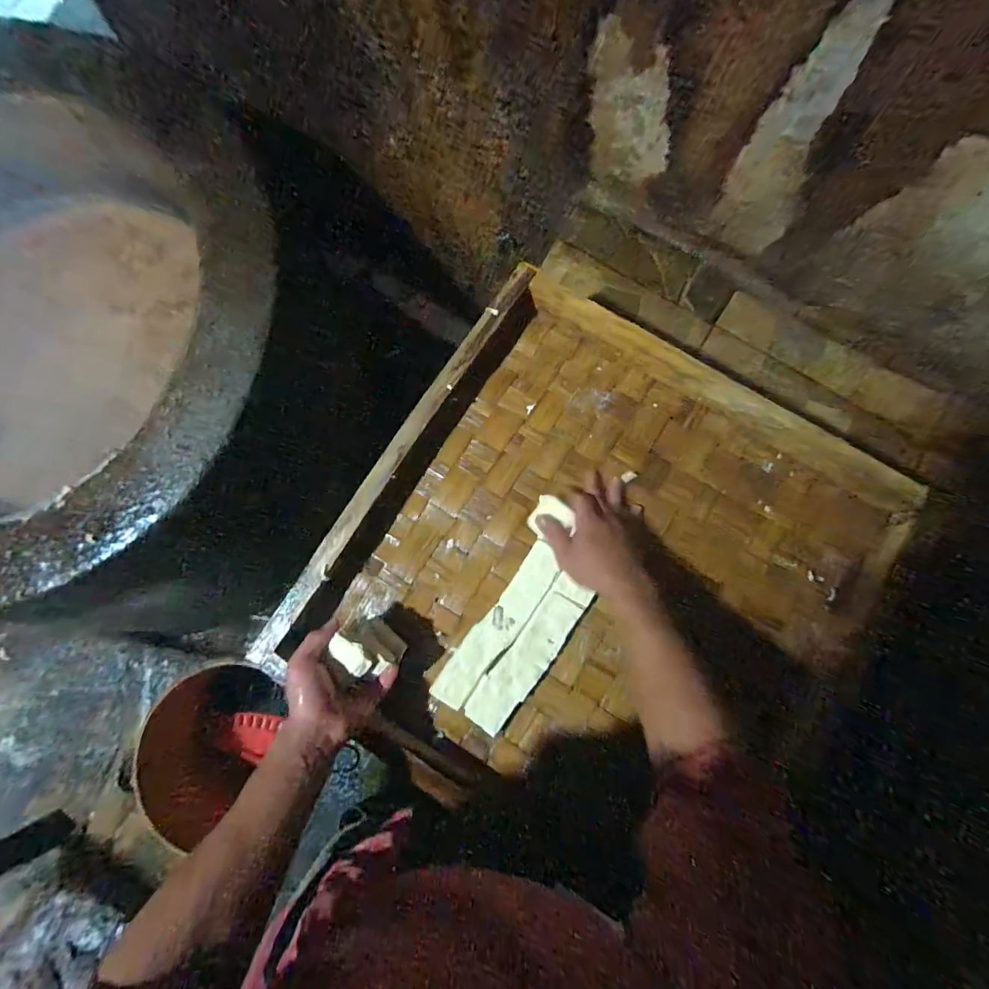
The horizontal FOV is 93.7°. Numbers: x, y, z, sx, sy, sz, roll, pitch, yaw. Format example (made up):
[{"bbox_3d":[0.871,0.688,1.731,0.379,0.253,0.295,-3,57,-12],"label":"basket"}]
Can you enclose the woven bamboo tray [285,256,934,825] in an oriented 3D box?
[{"bbox_3d":[0.152,0.085,0.574,0.580,0.067,0.564,29,81,5],"label":"woven bamboo tray"}]

